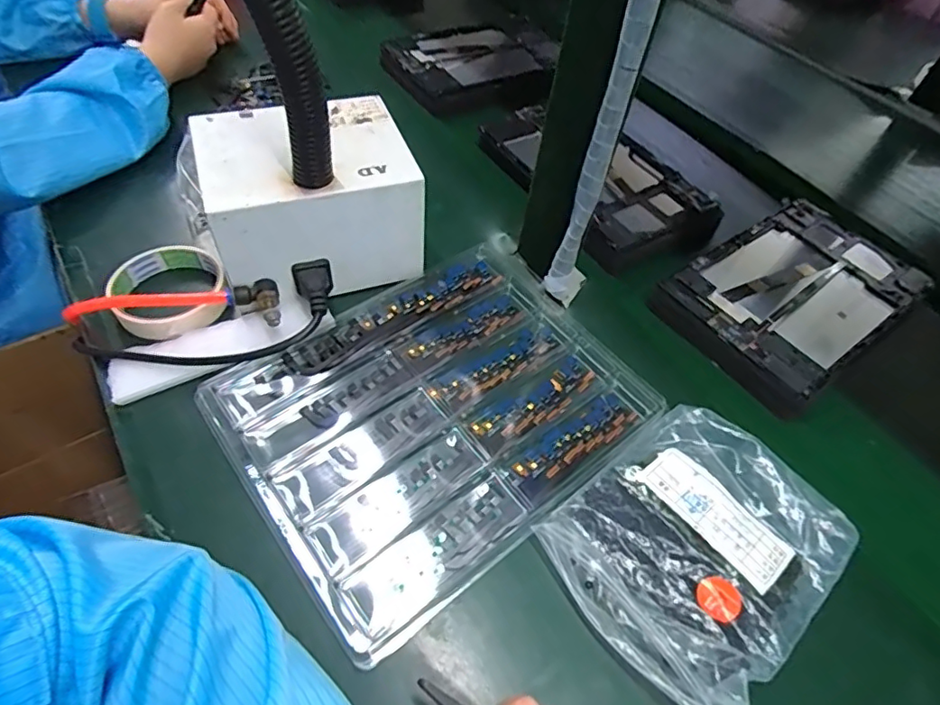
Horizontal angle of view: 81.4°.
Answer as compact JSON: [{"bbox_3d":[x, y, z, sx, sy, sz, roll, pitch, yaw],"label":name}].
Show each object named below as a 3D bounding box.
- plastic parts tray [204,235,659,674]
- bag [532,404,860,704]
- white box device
[{"bbox_3d":[-0.019,0.034,0.399,0.277,0.014,0.216,-33,63,-24],"label":"plastic parts tray"},{"bbox_3d":[0.144,0.120,0.346,0.168,0.024,0.140,-33,63,-24],"label":"bag"},{"bbox_3d":[-0.133,-0.129,0.447,0.163,0.104,0.130,-16,57,-15],"label":"white box device"}]

